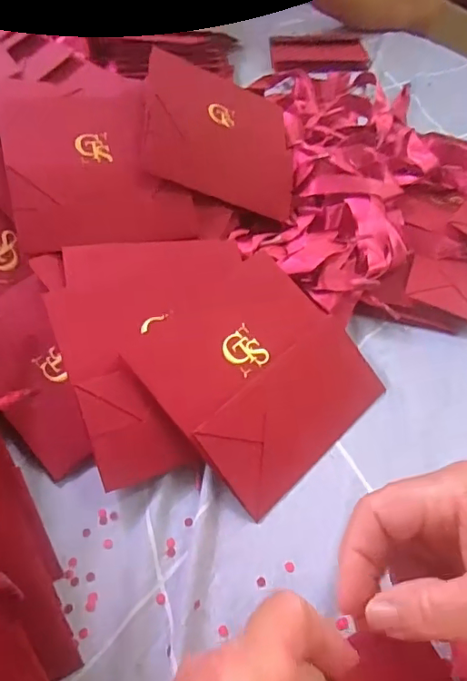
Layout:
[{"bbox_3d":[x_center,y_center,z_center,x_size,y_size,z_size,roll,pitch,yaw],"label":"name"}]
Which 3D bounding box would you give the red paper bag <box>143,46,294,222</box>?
[{"bbox_3d":[-0.009,-0.189,0.463,0.142,0.016,0.147,16,61,-22],"label":"red paper bag"}]

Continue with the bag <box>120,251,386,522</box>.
[{"bbox_3d":[0.017,0.020,0.360,0.141,0.015,0.145,-36,79,-28],"label":"bag"}]

